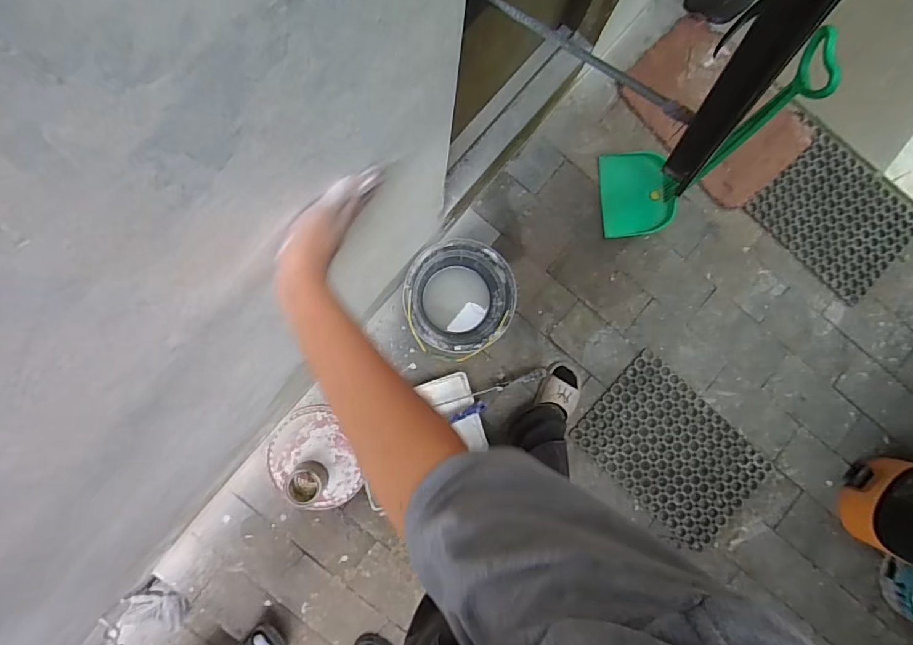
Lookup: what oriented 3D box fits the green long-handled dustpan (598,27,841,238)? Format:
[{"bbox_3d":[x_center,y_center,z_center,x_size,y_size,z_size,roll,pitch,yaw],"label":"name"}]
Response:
[{"bbox_3d":[0.549,-0.402,1.076,0.210,0.690,0.243,-6,87,-3],"label":"green long-handled dustpan"}]

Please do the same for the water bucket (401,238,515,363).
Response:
[{"bbox_3d":[0.008,-0.058,1.284,0.271,0.199,0.291,-7,87,-3],"label":"water bucket"}]

